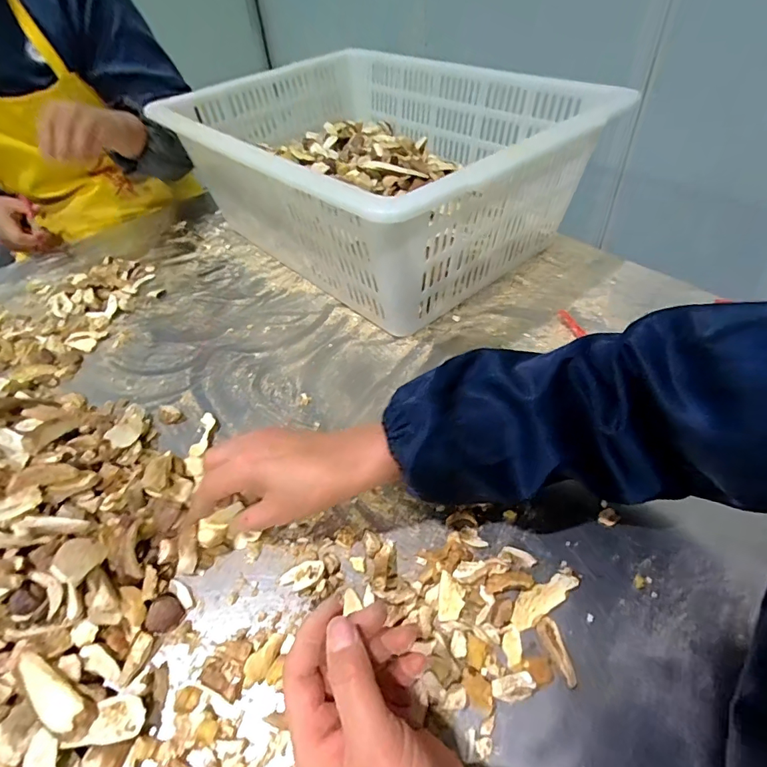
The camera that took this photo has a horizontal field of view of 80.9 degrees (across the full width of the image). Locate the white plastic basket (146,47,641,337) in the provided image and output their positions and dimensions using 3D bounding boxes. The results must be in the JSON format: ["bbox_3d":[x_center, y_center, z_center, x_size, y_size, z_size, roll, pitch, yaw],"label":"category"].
[{"bbox_3d":[-0.023,-0.278,0.617,0.352,0.195,0.504,-37,55,-26],"label":"white plastic basket"}]

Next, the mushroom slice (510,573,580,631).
[{"bbox_3d":[0.114,0.153,0.323,0.057,0.004,0.019,-27,51,-19],"label":"mushroom slice"}]

